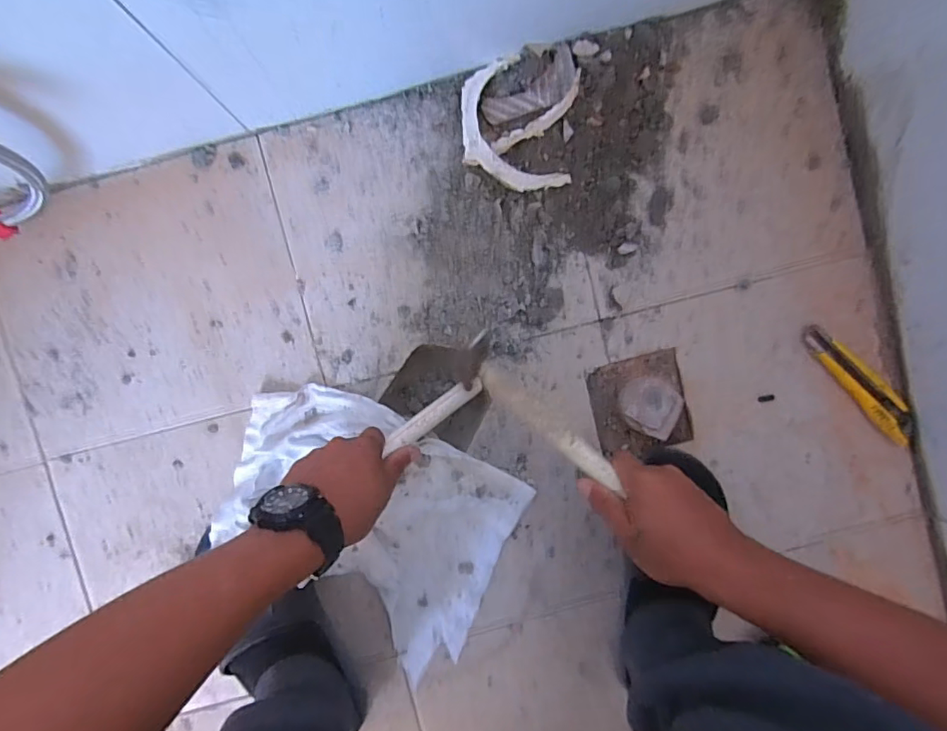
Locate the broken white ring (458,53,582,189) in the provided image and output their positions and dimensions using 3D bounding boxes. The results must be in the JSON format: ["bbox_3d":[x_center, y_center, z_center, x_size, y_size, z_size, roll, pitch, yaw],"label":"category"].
[{"bbox_3d":[0.043,-0.241,0.516,0.109,0.022,0.128,8,92,-2],"label":"broken white ring"}]

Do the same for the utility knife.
[{"bbox_3d":[0.410,0.018,0.548,0.035,0.015,0.155,-42,93,0],"label":"utility knife"}]

